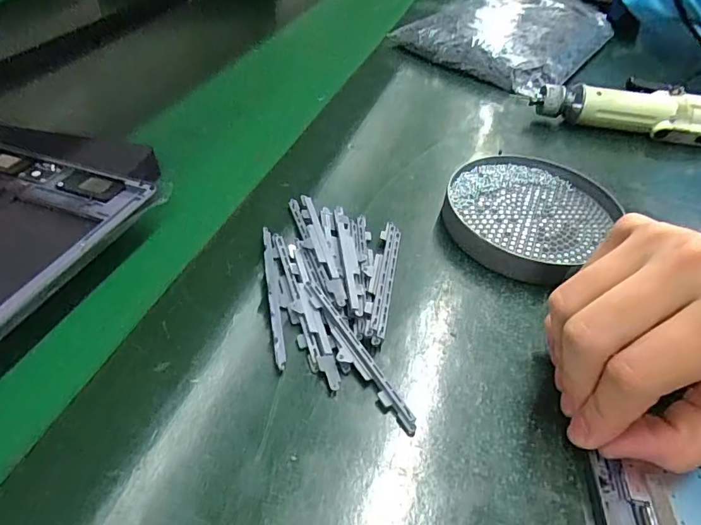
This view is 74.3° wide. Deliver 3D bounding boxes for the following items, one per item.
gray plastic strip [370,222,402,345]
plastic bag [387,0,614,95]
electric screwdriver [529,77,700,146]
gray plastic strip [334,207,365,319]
[{"bbox_3d":[0.020,0.008,0.268,0.012,0.008,0.095,9,43,6],"label":"gray plastic strip"},{"bbox_3d":[0.200,-0.270,0.535,0.174,0.040,0.282,35,51,29],"label":"plastic bag"},{"bbox_3d":[0.276,-0.140,0.424,0.205,0.037,0.046,10,43,7],"label":"electric screwdriver"},{"bbox_3d":[-0.001,-0.004,0.275,0.009,0.004,0.090,-3,43,-8],"label":"gray plastic strip"}]

